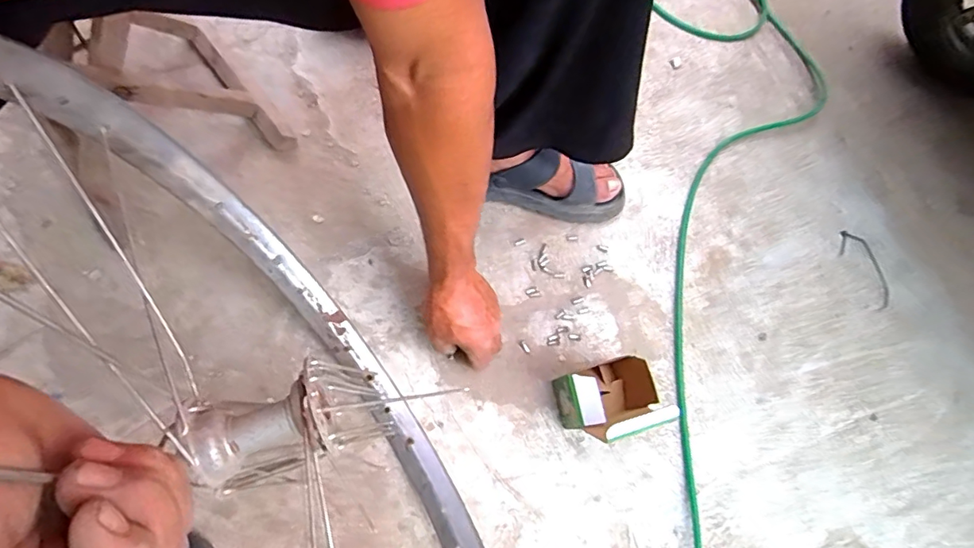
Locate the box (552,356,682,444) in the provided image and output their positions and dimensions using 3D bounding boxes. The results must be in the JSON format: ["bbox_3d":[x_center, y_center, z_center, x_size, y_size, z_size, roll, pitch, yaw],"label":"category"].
[{"bbox_3d":[0.137,0.139,0.563,0.099,0.146,0.073,-17,76,-5],"label":"box"}]

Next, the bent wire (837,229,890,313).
[{"bbox_3d":[0.598,-0.011,0.783,0.065,0.018,0.128,-29,77,-8],"label":"bent wire"}]

